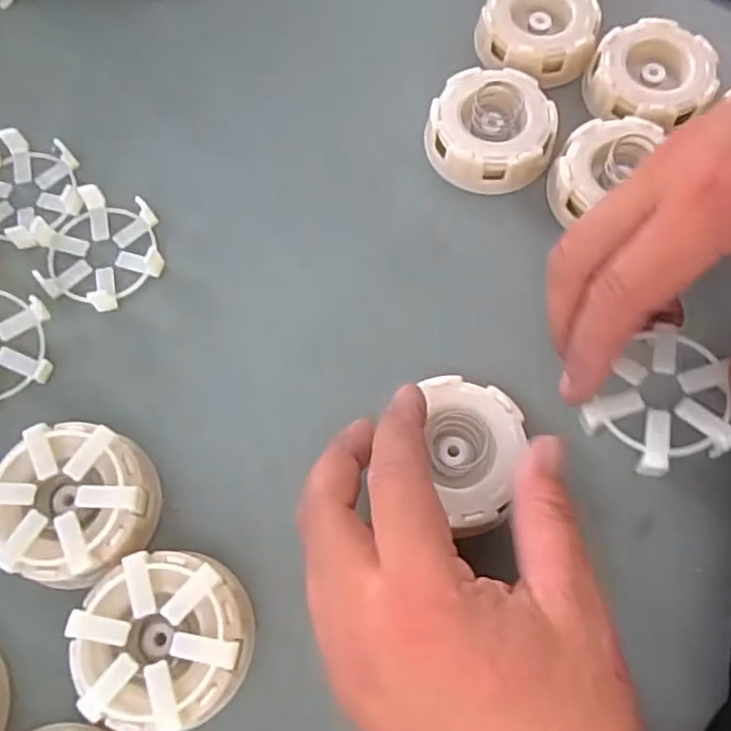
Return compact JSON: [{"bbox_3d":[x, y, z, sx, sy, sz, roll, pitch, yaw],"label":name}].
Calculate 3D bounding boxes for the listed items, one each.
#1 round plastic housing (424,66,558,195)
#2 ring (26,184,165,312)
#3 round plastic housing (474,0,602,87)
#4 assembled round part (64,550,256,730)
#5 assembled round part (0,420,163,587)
[{"bbox_3d":[0.062,-0.117,0.325,0.059,0.027,0.059,0,69,1],"label":"round plastic housing"},{"bbox_3d":[-0.125,-0.054,0.309,0.055,0.013,0.059,0,69,1],"label":"ring"},{"bbox_3d":[0.093,-0.183,0.354,0.060,0.018,0.058,0,69,1],"label":"round plastic housing"},{"bbox_3d":[-0.073,0.100,0.244,0.062,0.026,0.058,0,69,1],"label":"assembled round part"},{"bbox_3d":[-0.114,0.054,0.261,0.058,0.029,0.059,0,69,1],"label":"assembled round part"}]

